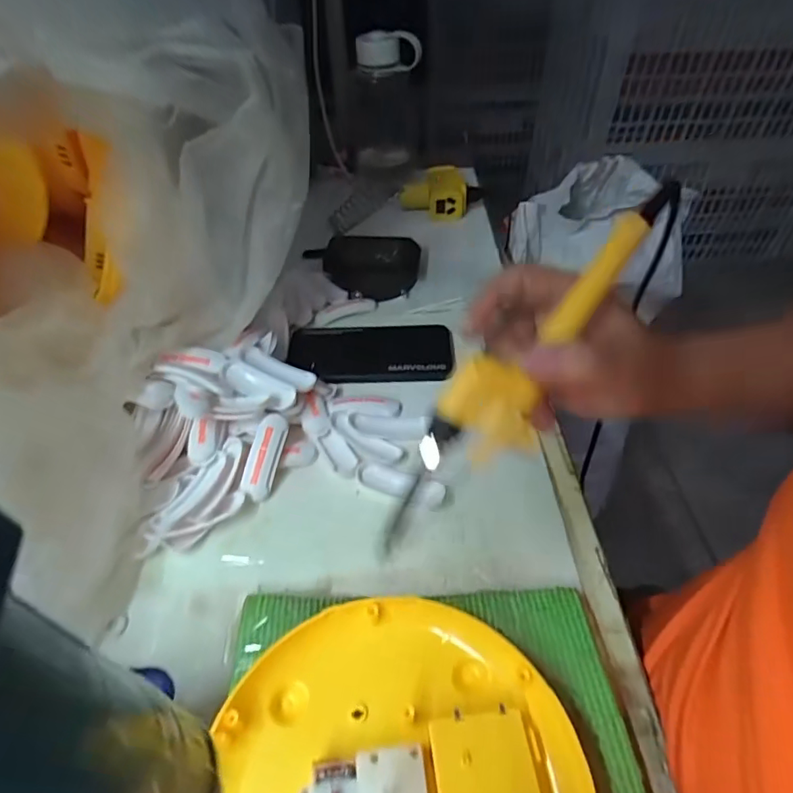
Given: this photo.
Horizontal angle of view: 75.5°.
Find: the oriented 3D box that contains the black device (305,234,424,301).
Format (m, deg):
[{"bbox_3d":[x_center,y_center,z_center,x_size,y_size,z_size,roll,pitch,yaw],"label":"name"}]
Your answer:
[{"bbox_3d":[-0.031,-0.153,0.585,0.122,0.036,0.084,-5,47,-4],"label":"black device"}]

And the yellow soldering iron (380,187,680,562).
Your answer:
[{"bbox_3d":[0.069,-0.021,0.255,0.040,0.025,0.215,38,84,29],"label":"yellow soldering iron"}]

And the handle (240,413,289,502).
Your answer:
[{"bbox_3d":[-0.105,0.046,0.401,0.025,0.014,0.067,9,71,7],"label":"handle"}]

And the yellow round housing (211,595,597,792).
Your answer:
[{"bbox_3d":[-0.005,0.188,0.247,0.178,0.032,0.166,1,47,-1],"label":"yellow round housing"}]

